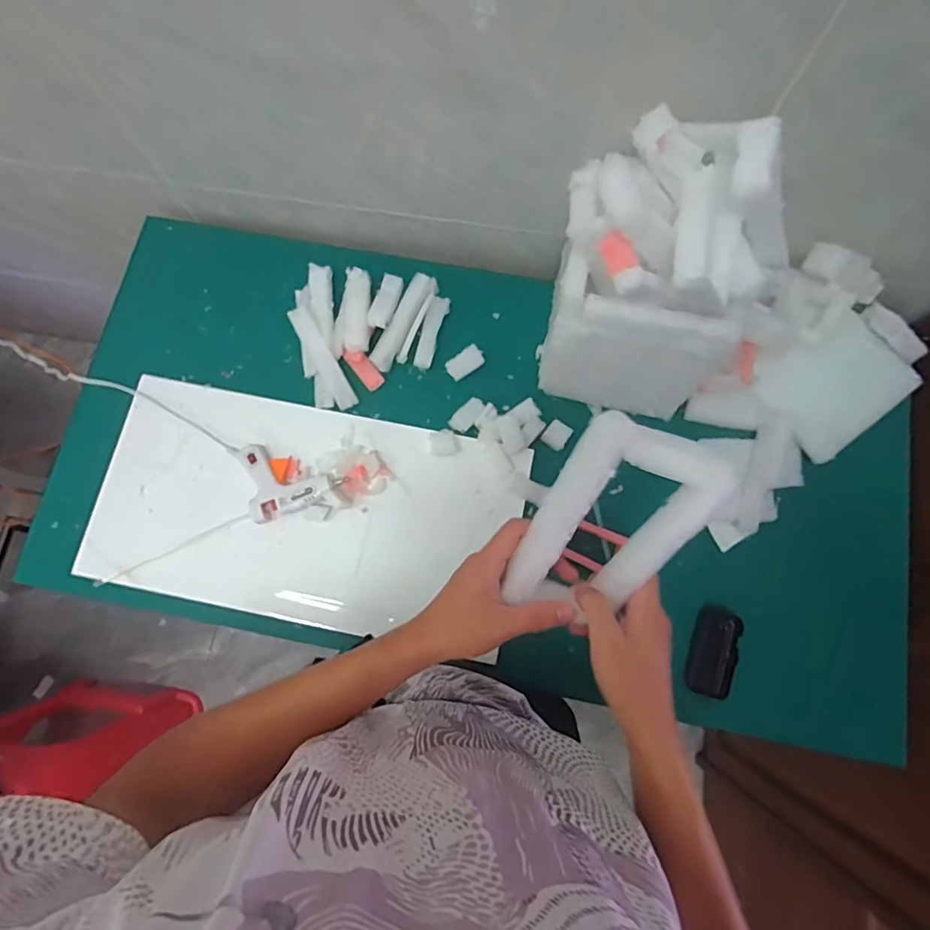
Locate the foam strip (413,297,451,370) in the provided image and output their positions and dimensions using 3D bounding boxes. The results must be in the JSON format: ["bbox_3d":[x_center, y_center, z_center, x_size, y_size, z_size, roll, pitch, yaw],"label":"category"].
[{"bbox_3d":[-0.051,-0.202,0.796,0.028,0.028,0.113,17,79,5],"label":"foam strip"}]

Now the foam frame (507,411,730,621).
[{"bbox_3d":[0.108,0.046,0.397,0.104,0.026,0.168,29,112,-7],"label":"foam frame"}]

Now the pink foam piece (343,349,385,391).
[{"bbox_3d":[-0.153,-0.145,0.787,0.031,0.007,0.070,-44,100,-8],"label":"pink foam piece"}]

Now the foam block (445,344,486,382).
[{"bbox_3d":[0.001,-0.154,0.785,0.057,0.015,0.032,-38,79,-7],"label":"foam block"}]

